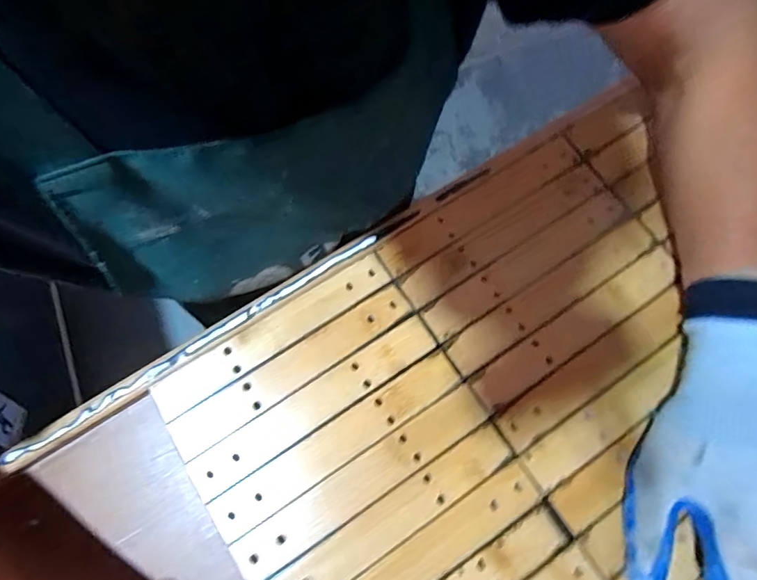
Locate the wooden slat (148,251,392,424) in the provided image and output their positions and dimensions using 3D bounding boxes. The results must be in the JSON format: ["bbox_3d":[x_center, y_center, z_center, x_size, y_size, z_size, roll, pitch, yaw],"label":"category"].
[{"bbox_3d":[-0.074,0.030,0.305,0.180,0.004,0.026,-32,76,-9],"label":"wooden slat"}]

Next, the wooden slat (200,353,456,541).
[{"bbox_3d":[-0.026,0.100,0.284,0.178,0.004,0.028,-32,76,-9],"label":"wooden slat"}]

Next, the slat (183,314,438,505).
[{"bbox_3d":[-0.043,0.075,0.289,0.179,0.004,0.029,-32,76,-9],"label":"slat"}]

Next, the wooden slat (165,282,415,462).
[{"bbox_3d":[-0.059,0.052,0.296,0.180,0.004,0.028,-32,76,-9],"label":"wooden slat"}]

